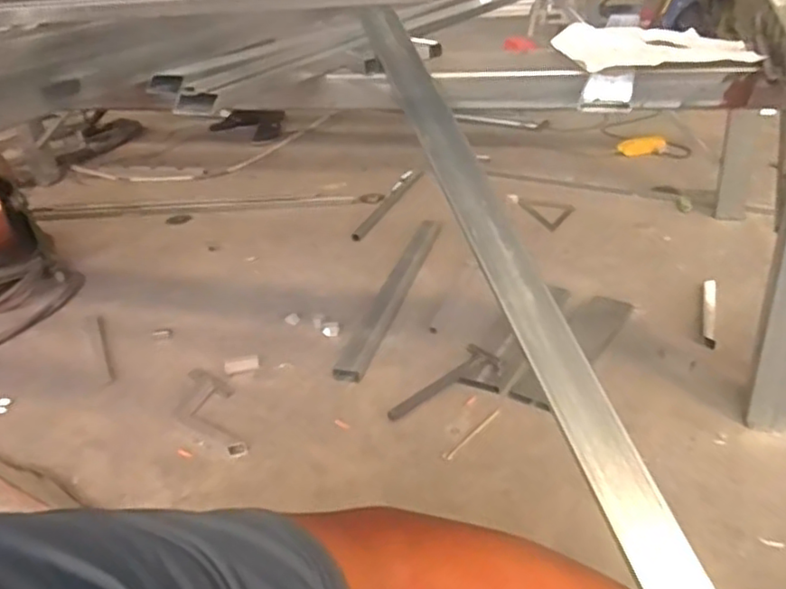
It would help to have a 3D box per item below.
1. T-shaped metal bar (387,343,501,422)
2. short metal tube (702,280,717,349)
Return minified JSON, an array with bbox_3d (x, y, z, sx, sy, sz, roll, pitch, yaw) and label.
[{"bbox_3d":[0.116,0.185,1.333,0.100,0.031,0.273,21,38,39],"label":"T-shaped metal bar"},{"bbox_3d":[0.741,0.040,1.544,0.028,0.017,0.338,8,31,22],"label":"short metal tube"}]

